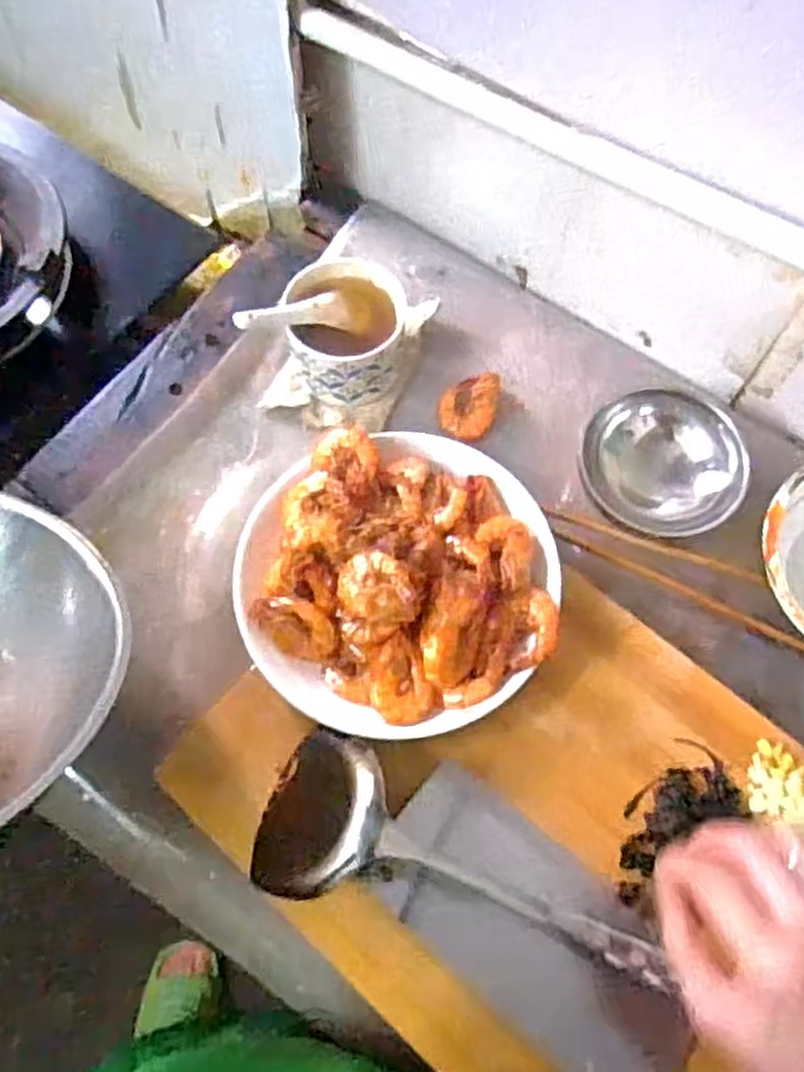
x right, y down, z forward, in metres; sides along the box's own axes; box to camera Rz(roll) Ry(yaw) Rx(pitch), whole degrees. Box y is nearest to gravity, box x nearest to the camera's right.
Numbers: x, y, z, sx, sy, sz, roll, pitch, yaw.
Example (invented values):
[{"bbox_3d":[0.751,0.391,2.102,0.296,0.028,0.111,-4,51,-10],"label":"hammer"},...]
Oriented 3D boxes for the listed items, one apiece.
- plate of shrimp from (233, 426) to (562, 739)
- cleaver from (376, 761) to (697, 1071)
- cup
[{"bbox_3d":[-0.003,0.019,0.491,0.192,0.047,0.194,0,67,0],"label":"plate of shrimp"},{"bbox_3d":[0.109,0.245,0.431,0.278,0.025,0.090,37,72,15],"label":"cleaver"},{"bbox_3d":[-0.038,-0.150,0.589,0.088,0.069,0.084,0,67,0],"label":"cup"}]

